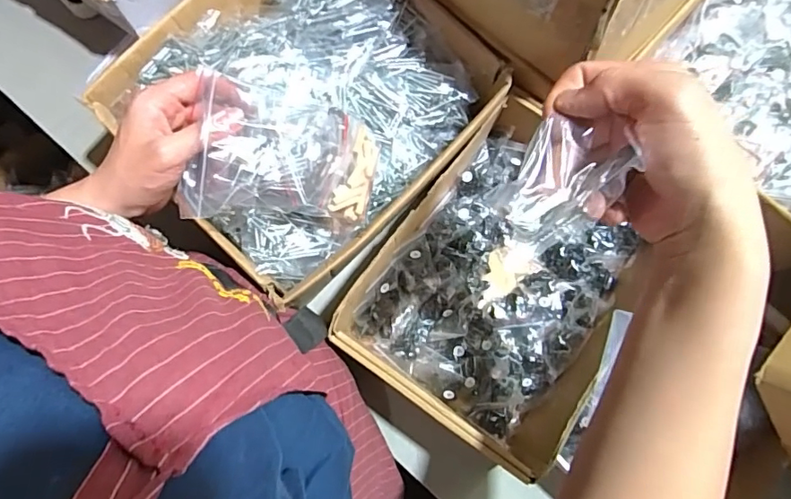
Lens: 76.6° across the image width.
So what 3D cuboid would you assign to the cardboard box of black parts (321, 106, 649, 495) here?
[{"bbox_3d":[0.106,0.035,0.481,0.217,0.094,0.272,37,80,6],"label":"cardboard box of black parts"}]

